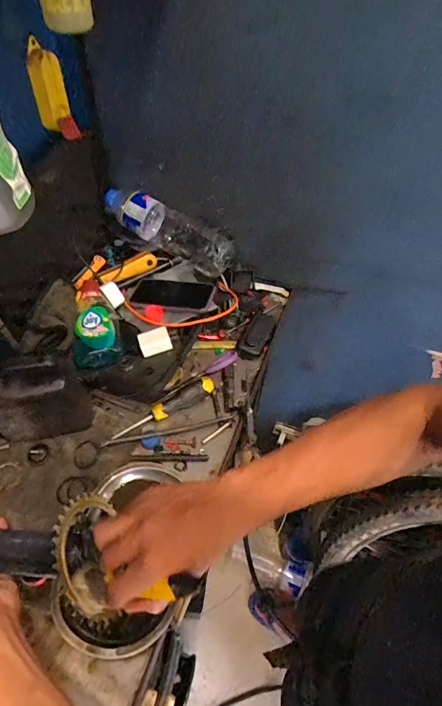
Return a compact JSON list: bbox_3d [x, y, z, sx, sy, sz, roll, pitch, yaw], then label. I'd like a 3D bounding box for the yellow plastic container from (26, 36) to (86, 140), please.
[{"bbox_3d":[-0.262,-0.405,0.621,0.026,0.129,0.057,35,56,24],"label":"yellow plastic container"}]

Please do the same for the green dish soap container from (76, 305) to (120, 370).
[{"bbox_3d":[-0.201,-0.028,0.651,0.074,0.054,0.090,-2,49,-5],"label":"green dish soap container"}]

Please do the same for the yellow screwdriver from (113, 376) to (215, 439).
[{"bbox_3d":[-0.092,0.088,0.656,0.181,0.025,0.034,-26,55,-23],"label":"yellow screwdriver"}]

